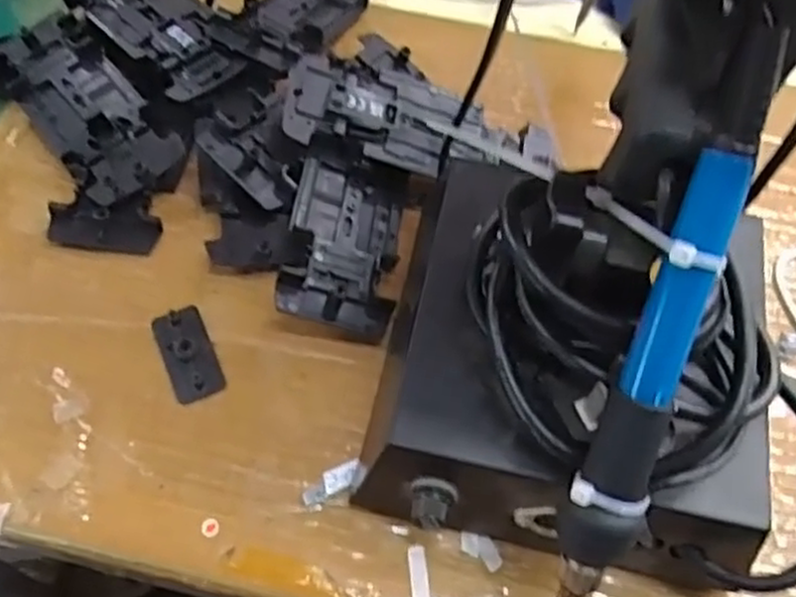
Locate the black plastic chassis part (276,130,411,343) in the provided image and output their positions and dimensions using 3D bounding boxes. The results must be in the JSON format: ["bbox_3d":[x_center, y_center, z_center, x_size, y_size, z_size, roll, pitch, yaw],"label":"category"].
[{"bbox_3d":[-0.022,-0.027,0.325,0.046,0.023,0.089,6,58,0],"label":"black plastic chassis part"}]

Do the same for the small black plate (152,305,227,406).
[{"bbox_3d":[-0.084,0.021,0.301,0.020,0.006,0.039,-20,61,-16],"label":"small black plate"}]

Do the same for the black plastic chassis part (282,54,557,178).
[{"bbox_3d":[0.012,-0.078,0.344,0.125,0.011,0.046,15,66,-9],"label":"black plastic chassis part"}]

